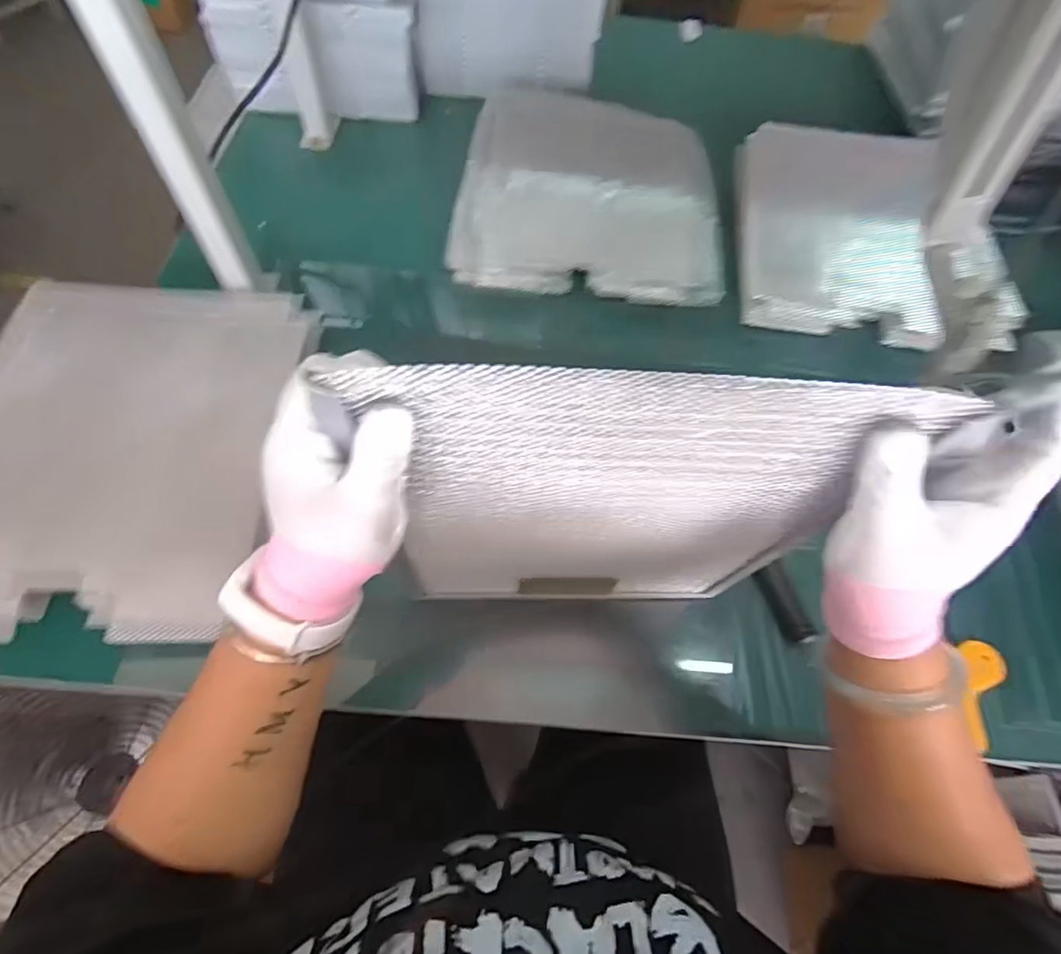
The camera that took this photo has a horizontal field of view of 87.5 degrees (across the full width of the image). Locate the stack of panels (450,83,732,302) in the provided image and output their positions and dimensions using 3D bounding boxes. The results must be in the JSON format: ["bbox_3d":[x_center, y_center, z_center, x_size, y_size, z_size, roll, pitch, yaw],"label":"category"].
[{"bbox_3d":[0.077,-0.358,0.702,0.321,0.053,0.326,8,62,0],"label":"stack of panels"}]

